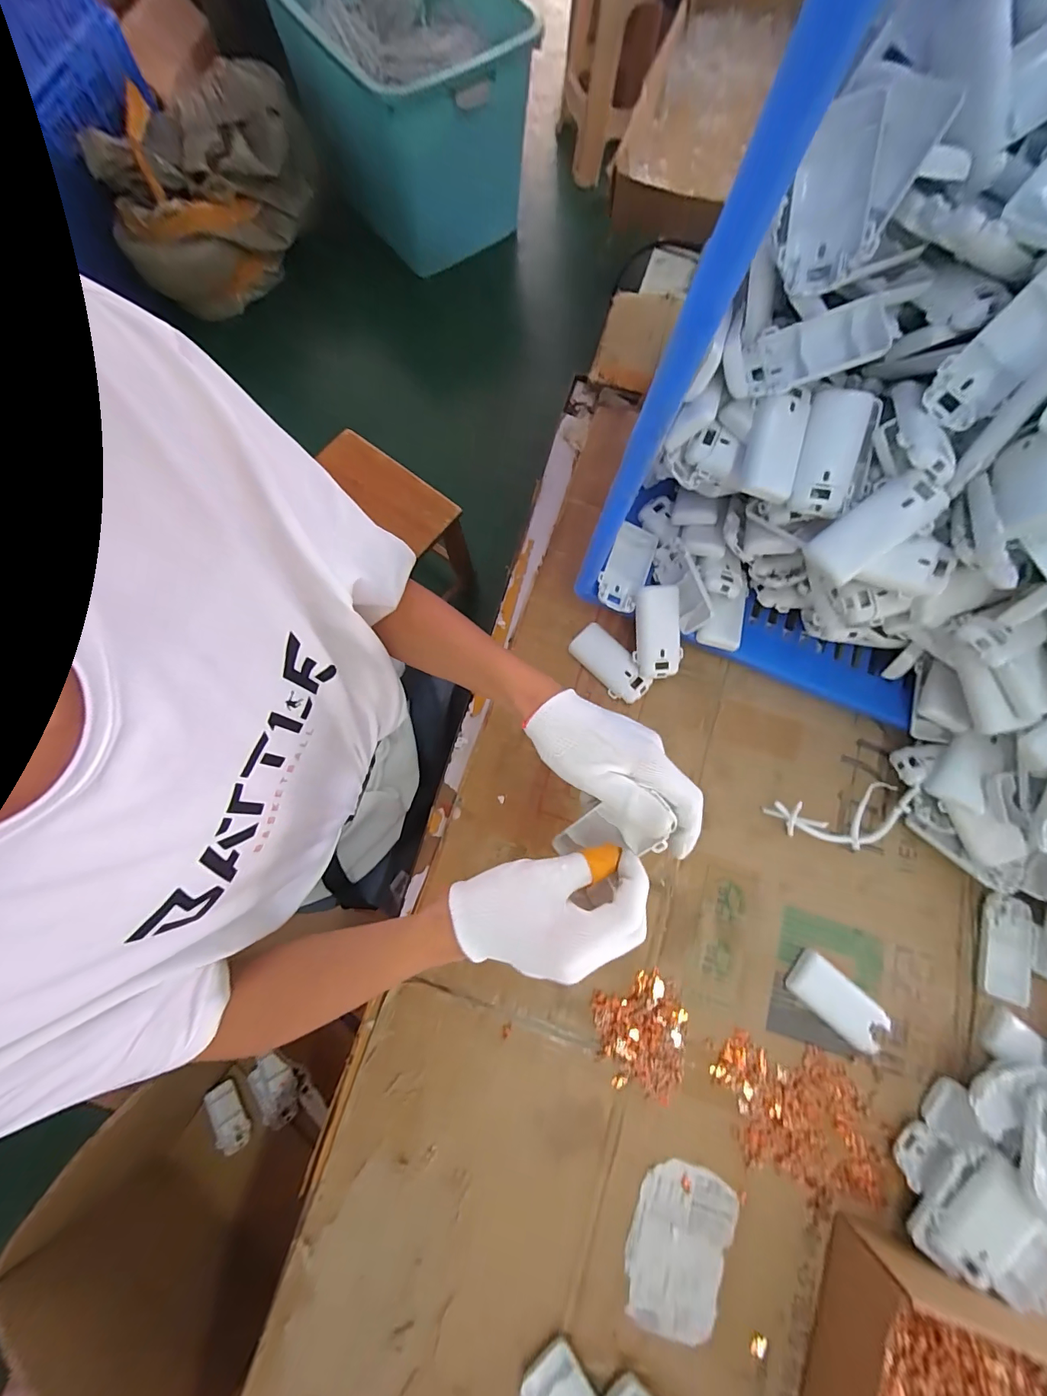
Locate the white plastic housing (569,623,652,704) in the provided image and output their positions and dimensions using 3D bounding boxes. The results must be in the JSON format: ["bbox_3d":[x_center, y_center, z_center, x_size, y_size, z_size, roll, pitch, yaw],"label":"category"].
[{"bbox_3d":[0.095,-0.036,0.494,0.041,0.020,0.095,-39,77,-12],"label":"white plastic housing"}]

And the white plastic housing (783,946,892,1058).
[{"bbox_3d":[0.294,0.284,0.418,0.089,0.016,0.042,41,78,6],"label":"white plastic housing"}]

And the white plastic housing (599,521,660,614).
[{"bbox_3d":[0.111,-0.139,0.484,0.044,0.022,0.094,22,77,2],"label":"white plastic housing"}]

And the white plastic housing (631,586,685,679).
[{"bbox_3d":[0.142,-0.068,0.472,0.044,0.021,0.094,-4,101,-2],"label":"white plastic housing"}]

